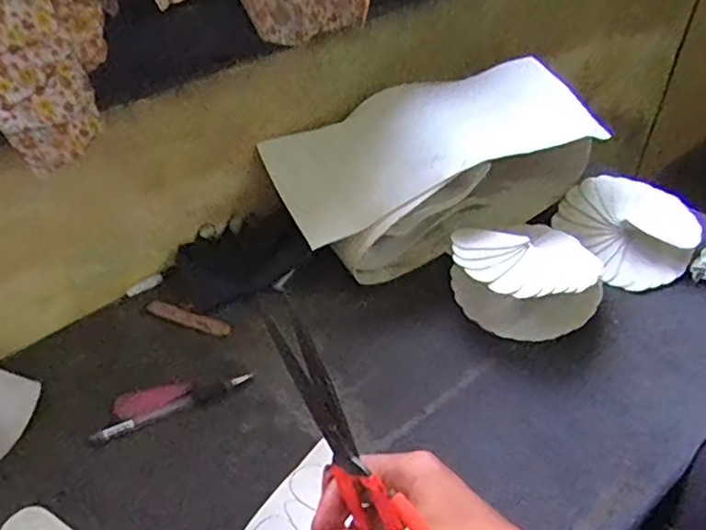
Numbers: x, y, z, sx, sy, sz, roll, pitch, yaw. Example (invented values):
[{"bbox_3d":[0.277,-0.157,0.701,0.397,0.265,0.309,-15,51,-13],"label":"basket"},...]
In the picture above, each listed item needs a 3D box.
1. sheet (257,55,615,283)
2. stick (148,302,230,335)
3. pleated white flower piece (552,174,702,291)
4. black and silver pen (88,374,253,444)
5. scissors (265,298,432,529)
[{"bbox_3d":[0.088,-0.102,0.656,0.337,0.130,0.153,-19,46,-19],"label":"sheet"},{"bbox_3d":[-0.159,0.051,0.587,0.091,0.004,0.016,14,45,15],"label":"stick"},{"bbox_3d":[0.290,-0.039,0.644,0.114,0.045,0.137,-26,49,-24],"label":"pleated white flower piece"},{"bbox_3d":[-0.151,0.118,0.509,0.132,0.007,0.015,-20,46,-19],"label":"black and silver pen"},{"bbox_3d":[0.003,0.114,0.344,0.016,0.050,0.192,-28,78,-26],"label":"scissors"}]

